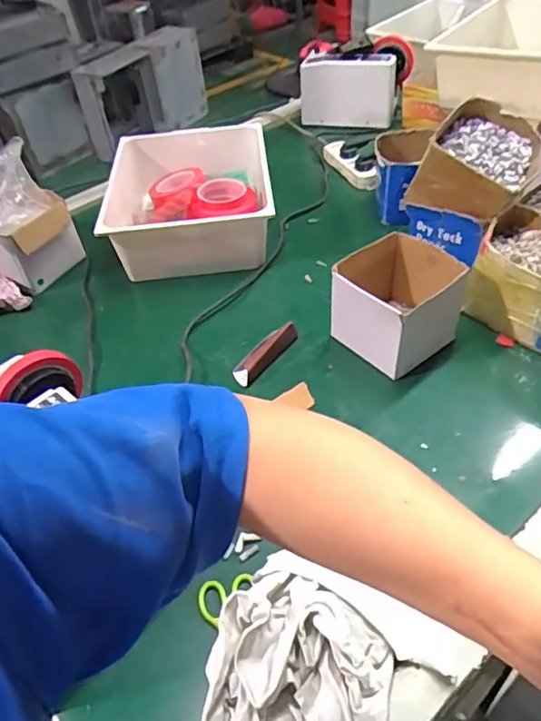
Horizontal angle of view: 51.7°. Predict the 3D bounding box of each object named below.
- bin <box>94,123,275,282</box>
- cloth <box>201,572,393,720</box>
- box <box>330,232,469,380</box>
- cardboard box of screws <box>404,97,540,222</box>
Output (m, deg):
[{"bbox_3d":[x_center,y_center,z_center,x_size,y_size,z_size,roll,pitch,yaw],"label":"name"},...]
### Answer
[{"bbox_3d":[-0.156,-0.309,1.022,0.292,0.119,0.358,-8,46,-1],"label":"bin"},{"bbox_3d":[0.019,0.266,0.472,0.154,0.064,0.151,10,48,16],"label":"cloth"},{"bbox_3d":[0.183,-0.083,0.779,0.167,0.114,0.150,-33,51,-23],"label":"box"},{"bbox_3d":[0.313,-0.299,0.828,0.146,0.104,0.166,30,56,31],"label":"cardboard box of screws"}]

